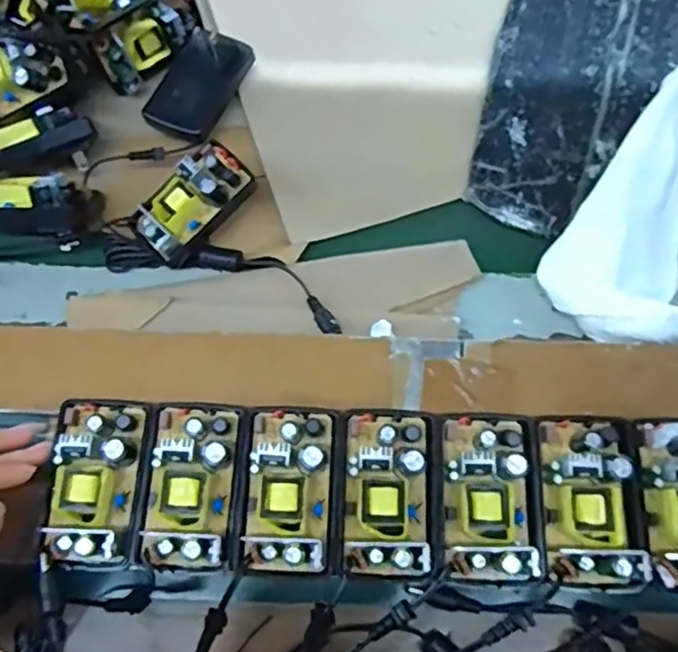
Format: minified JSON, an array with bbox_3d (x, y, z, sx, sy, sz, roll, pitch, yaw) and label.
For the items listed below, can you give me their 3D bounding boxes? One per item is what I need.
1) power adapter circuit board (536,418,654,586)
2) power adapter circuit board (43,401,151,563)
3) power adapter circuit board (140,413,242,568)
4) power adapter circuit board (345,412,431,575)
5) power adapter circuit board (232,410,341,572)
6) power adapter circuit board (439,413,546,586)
[{"bbox_3d":[0.123,0.083,0.306,0.045,0.019,0.077,0,73,0],"label":"power adapter circuit board"},{"bbox_3d":[-0.121,0.075,0.315,0.042,0.022,0.078,2,73,1],"label":"power adapter circuit board"},{"bbox_3d":[-0.074,0.078,0.313,0.040,0.024,0.076,1,73,1],"label":"power adapter circuit board"},{"bbox_3d":[0.024,0.080,0.311,0.038,0.022,0.075,2,73,1],"label":"power adapter circuit board"},{"bbox_3d":[-0.025,0.079,0.311,0.046,0.021,0.078,2,73,1],"label":"power adapter circuit board"},{"bbox_3d":[0.073,0.082,0.309,0.050,0.022,0.077,0,73,0],"label":"power adapter circuit board"}]

